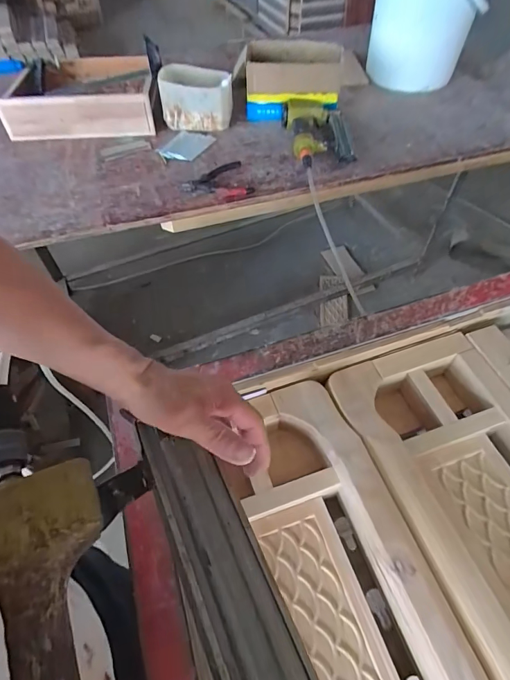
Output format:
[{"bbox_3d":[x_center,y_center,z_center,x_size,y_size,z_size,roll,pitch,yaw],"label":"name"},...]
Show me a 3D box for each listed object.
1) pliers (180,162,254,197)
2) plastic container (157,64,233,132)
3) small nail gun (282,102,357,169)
[{"bbox_3d":[-0.090,-0.356,0.890,0.149,0.021,0.118,-17,56,-12],"label":"pliers"},{"bbox_3d":[-0.150,-0.615,1.020,0.184,0.131,0.159,-2,55,-1],"label":"plastic container"},{"bbox_3d":[0.159,-0.512,0.971,0.160,0.059,0.260,-2,55,-1],"label":"small nail gun"}]

